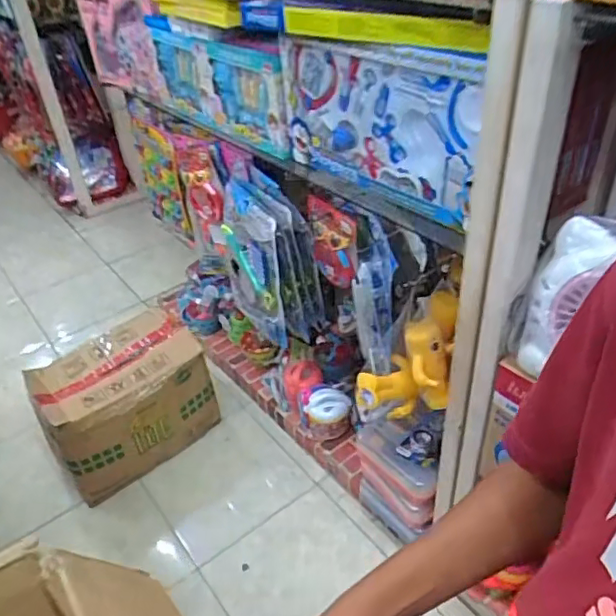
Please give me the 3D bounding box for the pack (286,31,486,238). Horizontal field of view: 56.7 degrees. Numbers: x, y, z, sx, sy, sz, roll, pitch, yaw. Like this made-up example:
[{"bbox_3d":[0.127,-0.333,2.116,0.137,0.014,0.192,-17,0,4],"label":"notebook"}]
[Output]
[{"bbox_3d":[0.102,-0.329,1.009,0.060,0.280,0.447,-26,43,-26],"label":"pack"}]

